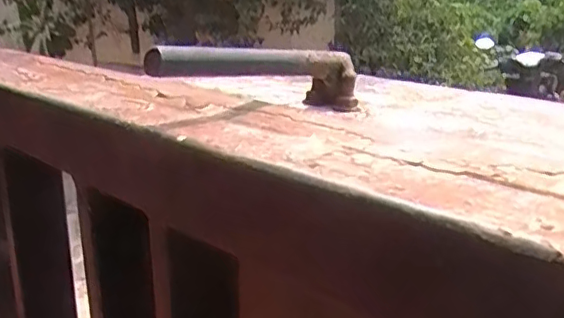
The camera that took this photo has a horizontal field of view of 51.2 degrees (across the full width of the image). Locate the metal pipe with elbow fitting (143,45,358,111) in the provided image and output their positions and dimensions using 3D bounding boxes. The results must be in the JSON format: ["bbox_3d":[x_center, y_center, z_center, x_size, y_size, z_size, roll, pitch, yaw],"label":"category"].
[{"bbox_3d":[-0.010,-0.037,0.248,0.026,0.026,0.113,15,10,41],"label":"metal pipe with elbow fitting"}]

